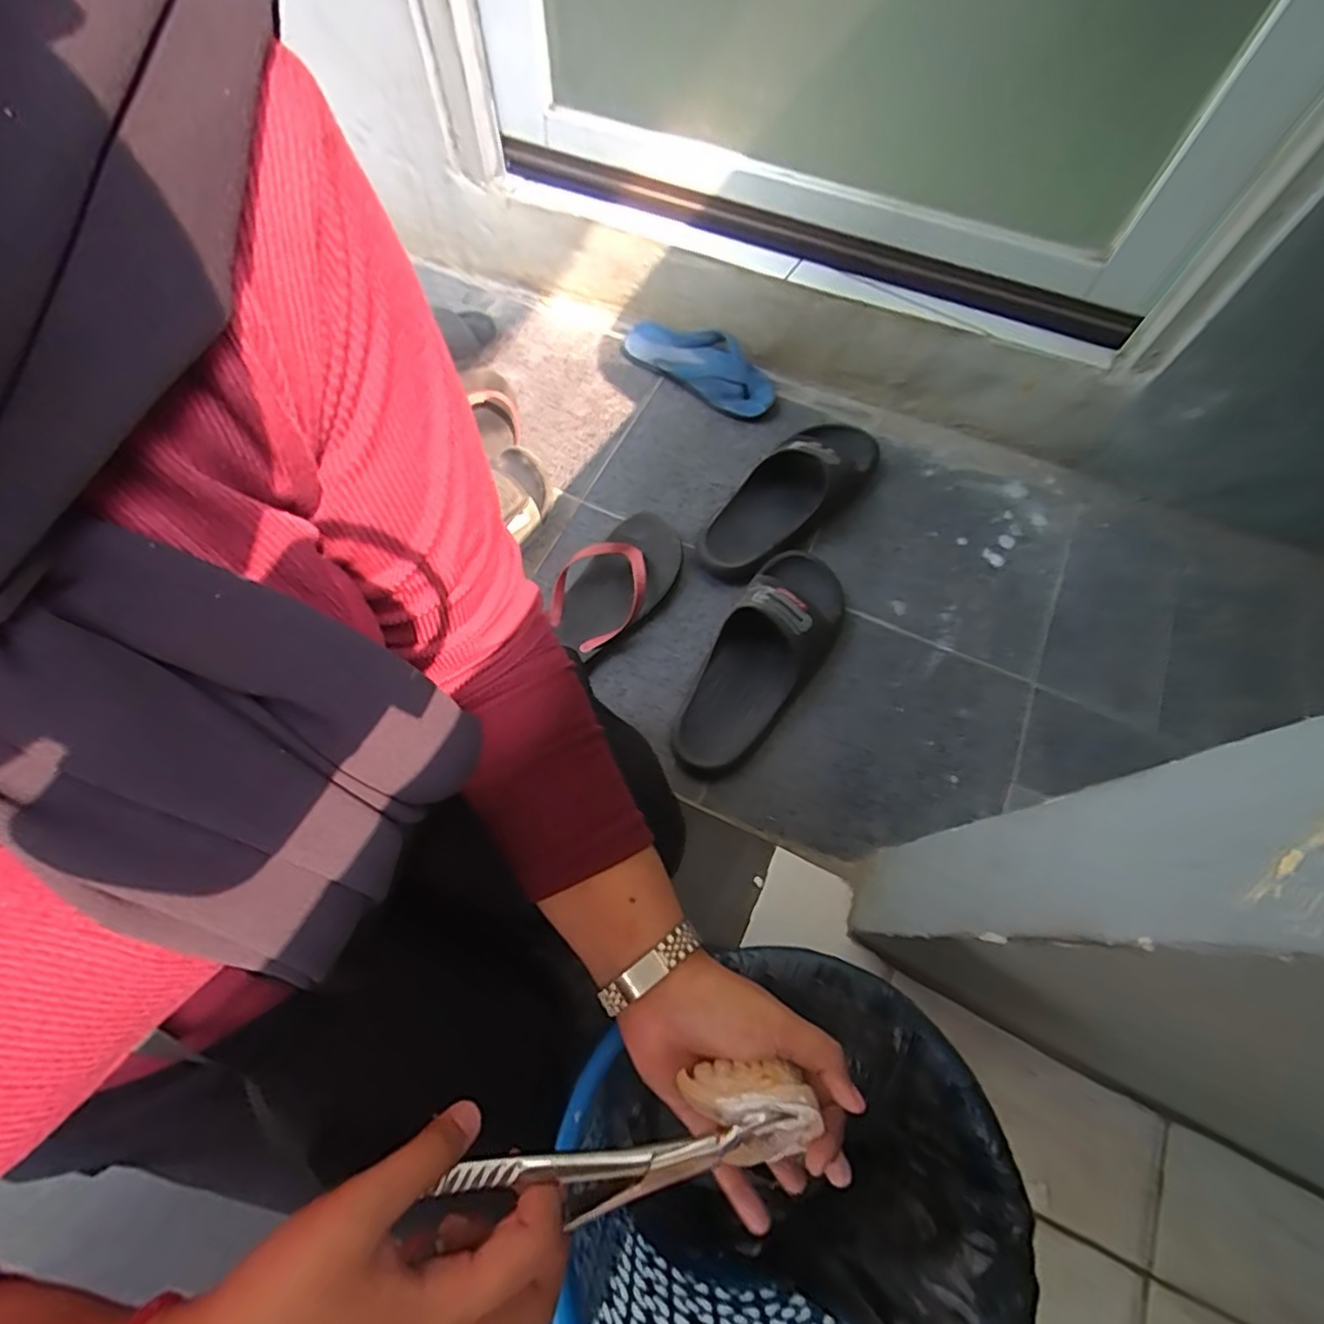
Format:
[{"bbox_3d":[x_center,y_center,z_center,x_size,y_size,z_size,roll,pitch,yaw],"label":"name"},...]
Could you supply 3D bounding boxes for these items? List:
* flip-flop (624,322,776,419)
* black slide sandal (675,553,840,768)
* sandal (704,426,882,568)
[{"bbox_3d":[0.054,-0.433,0.895,0.242,0.038,0.088,33,69,13],"label":"flip-flop"},{"bbox_3d":[0.118,-0.012,0.682,0.110,0.074,0.268,29,68,11],"label":"black slide sandal"},{"bbox_3d":[0.167,-0.214,0.777,0.108,0.069,0.284,39,71,15],"label":"sandal"}]

